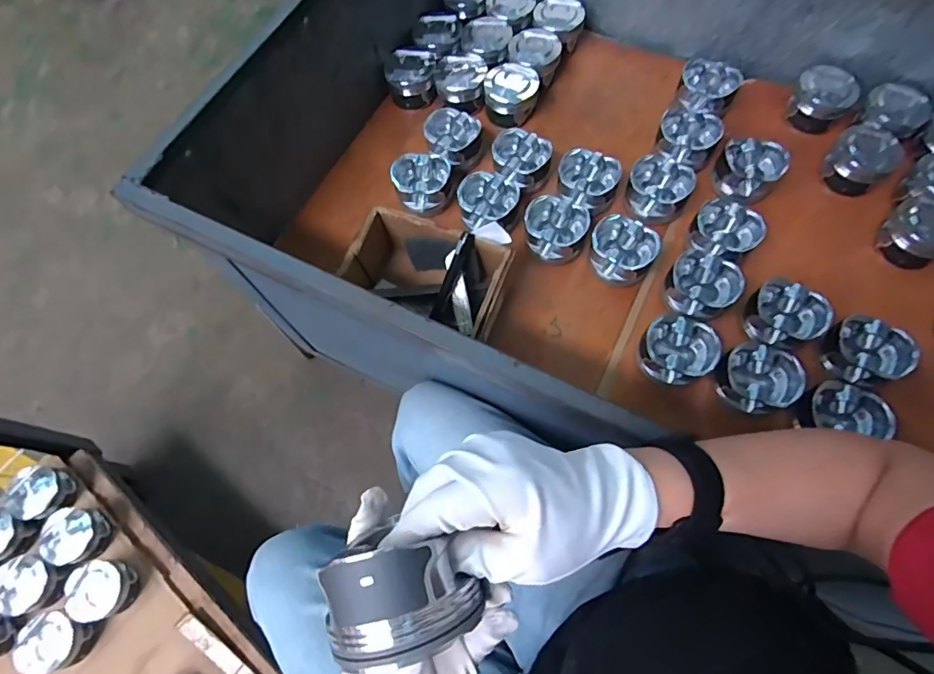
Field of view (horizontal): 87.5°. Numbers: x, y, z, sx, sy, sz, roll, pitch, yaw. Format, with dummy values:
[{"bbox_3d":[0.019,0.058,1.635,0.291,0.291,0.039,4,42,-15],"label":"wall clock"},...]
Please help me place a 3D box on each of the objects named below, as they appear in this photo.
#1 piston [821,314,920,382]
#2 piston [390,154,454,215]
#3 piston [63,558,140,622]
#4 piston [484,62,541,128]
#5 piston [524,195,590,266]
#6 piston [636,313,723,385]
[{"bbox_3d":[0.483,0.018,0.591,0.088,0.045,0.076,31,73,12],"label":"piston"},{"bbox_3d":[-0.062,-0.228,0.724,0.091,0.044,0.083,-22,71,-6],"label":"piston"},{"bbox_3d":[-0.588,0.404,0.781,0.093,0.051,0.086,-2,70,1],"label":"piston"},{"bbox_3d":[0.070,-0.386,0.769,0.086,0.053,0.088,7,70,4],"label":"piston"},{"bbox_3d":[0.122,-0.150,0.677,0.086,0.051,0.076,26,72,11],"label":"piston"},{"bbox_3d":[0.256,0.015,0.598,0.084,0.048,0.082,-1,70,1],"label":"piston"}]

